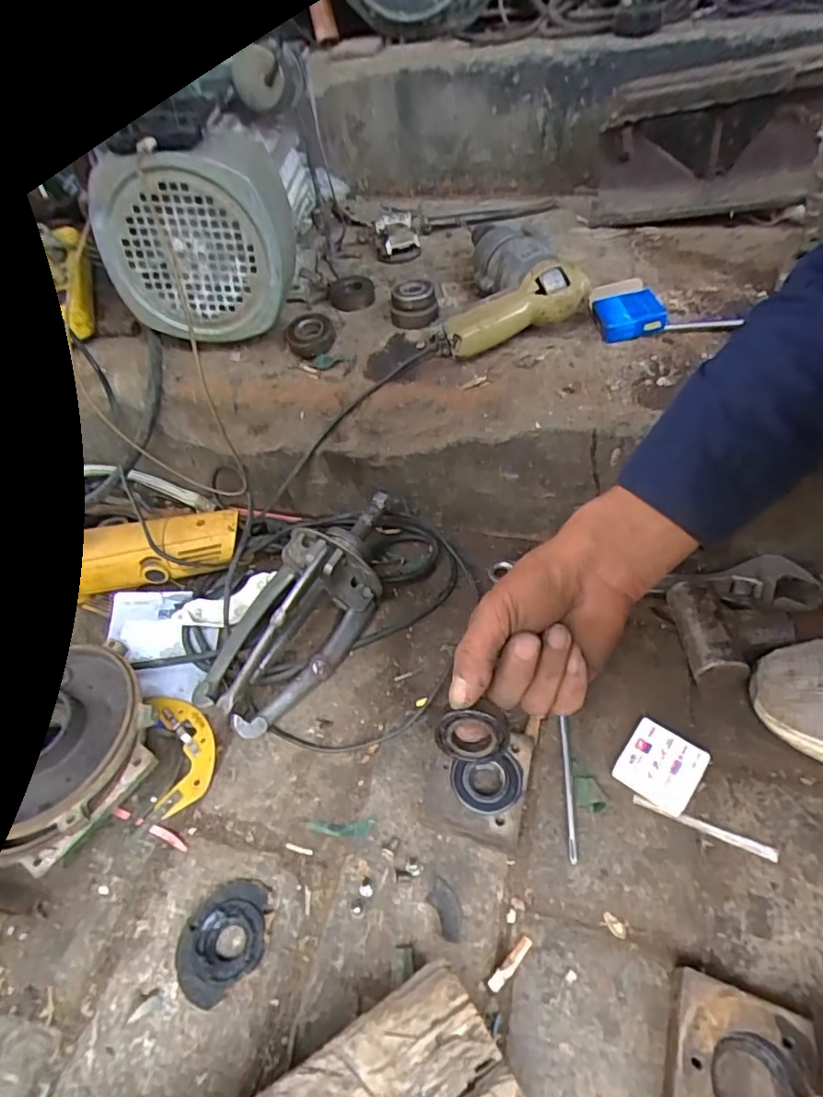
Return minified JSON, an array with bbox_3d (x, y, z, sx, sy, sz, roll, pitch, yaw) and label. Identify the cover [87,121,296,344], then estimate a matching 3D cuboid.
[{"bbox_3d":[-0.206,-0.306,0.576,0.169,0.188,0.101,0,48,5],"label":"cover"}]

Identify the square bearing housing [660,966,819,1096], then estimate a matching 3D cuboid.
[{"bbox_3d":[0.173,0.280,0.299,0.069,0.027,0.083,14,51,16],"label":"square bearing housing"}]

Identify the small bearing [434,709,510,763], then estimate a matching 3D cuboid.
[{"bbox_3d":[0.038,0.115,0.349,0.044,0.044,0.012,7,29,4],"label":"small bearing"}]

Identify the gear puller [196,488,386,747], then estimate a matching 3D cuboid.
[{"bbox_3d":[-0.095,0.043,0.501,0.102,0.092,0.236,30,75,27],"label":"gear puller"}]

